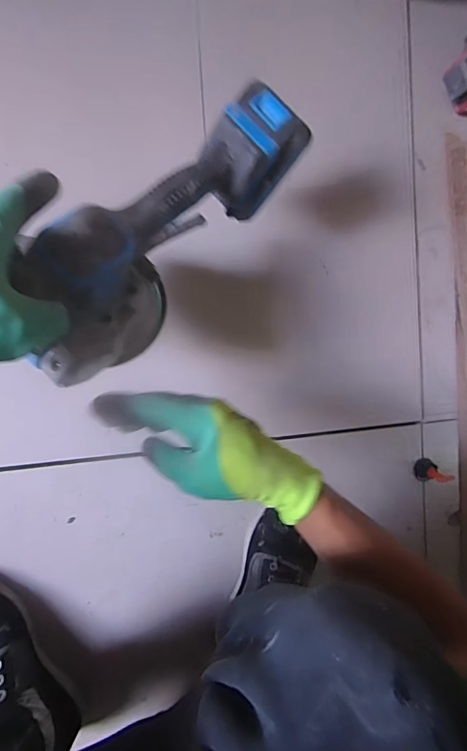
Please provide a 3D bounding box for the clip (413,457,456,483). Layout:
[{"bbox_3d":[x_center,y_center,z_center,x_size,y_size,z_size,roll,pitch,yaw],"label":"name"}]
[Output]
[{"bbox_3d":[0.281,0.138,0.607,0.030,0.049,0.032,25,87,-13],"label":"clip"}]

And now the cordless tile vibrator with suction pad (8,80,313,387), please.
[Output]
[{"bbox_3d":[-0.065,-0.126,0.382,0.104,0.118,0.300,43,79,-9],"label":"cordless tile vibrator with suction pad"}]

